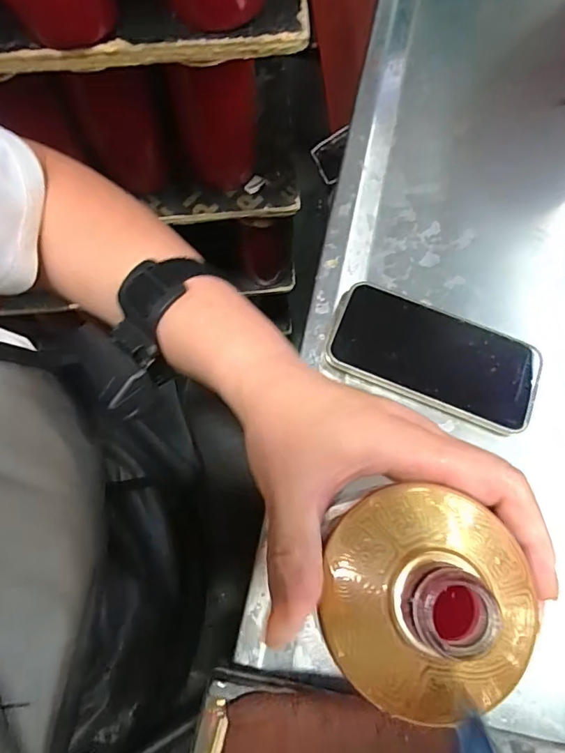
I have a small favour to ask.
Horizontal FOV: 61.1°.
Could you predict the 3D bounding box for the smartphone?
[{"bbox_3d":[0.116,-0.015,0.371,0.154,0.016,0.079,22,75,8],"label":"smartphone"}]

